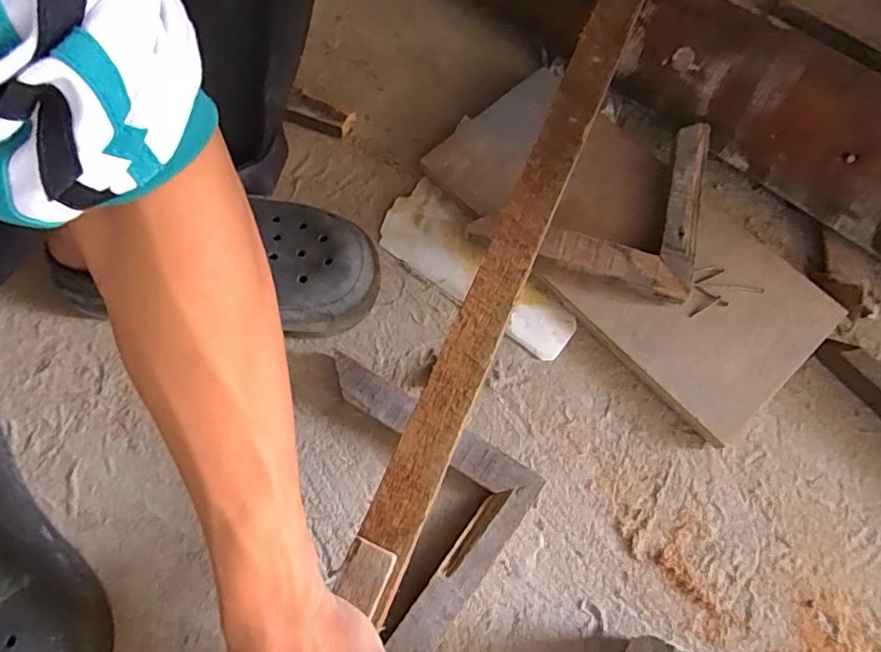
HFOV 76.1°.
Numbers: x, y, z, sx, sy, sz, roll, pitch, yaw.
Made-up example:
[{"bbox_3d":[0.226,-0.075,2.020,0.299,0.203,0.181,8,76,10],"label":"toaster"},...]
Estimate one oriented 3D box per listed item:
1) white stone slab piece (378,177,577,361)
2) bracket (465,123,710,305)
[{"bbox_3d":[0.032,-0.050,0.520,0.206,0.012,0.075,43,73,14],"label":"white stone slab piece"},{"bbox_3d":[0.144,-0.128,0.526,0.192,0.027,0.180,16,69,4],"label":"bracket"}]

